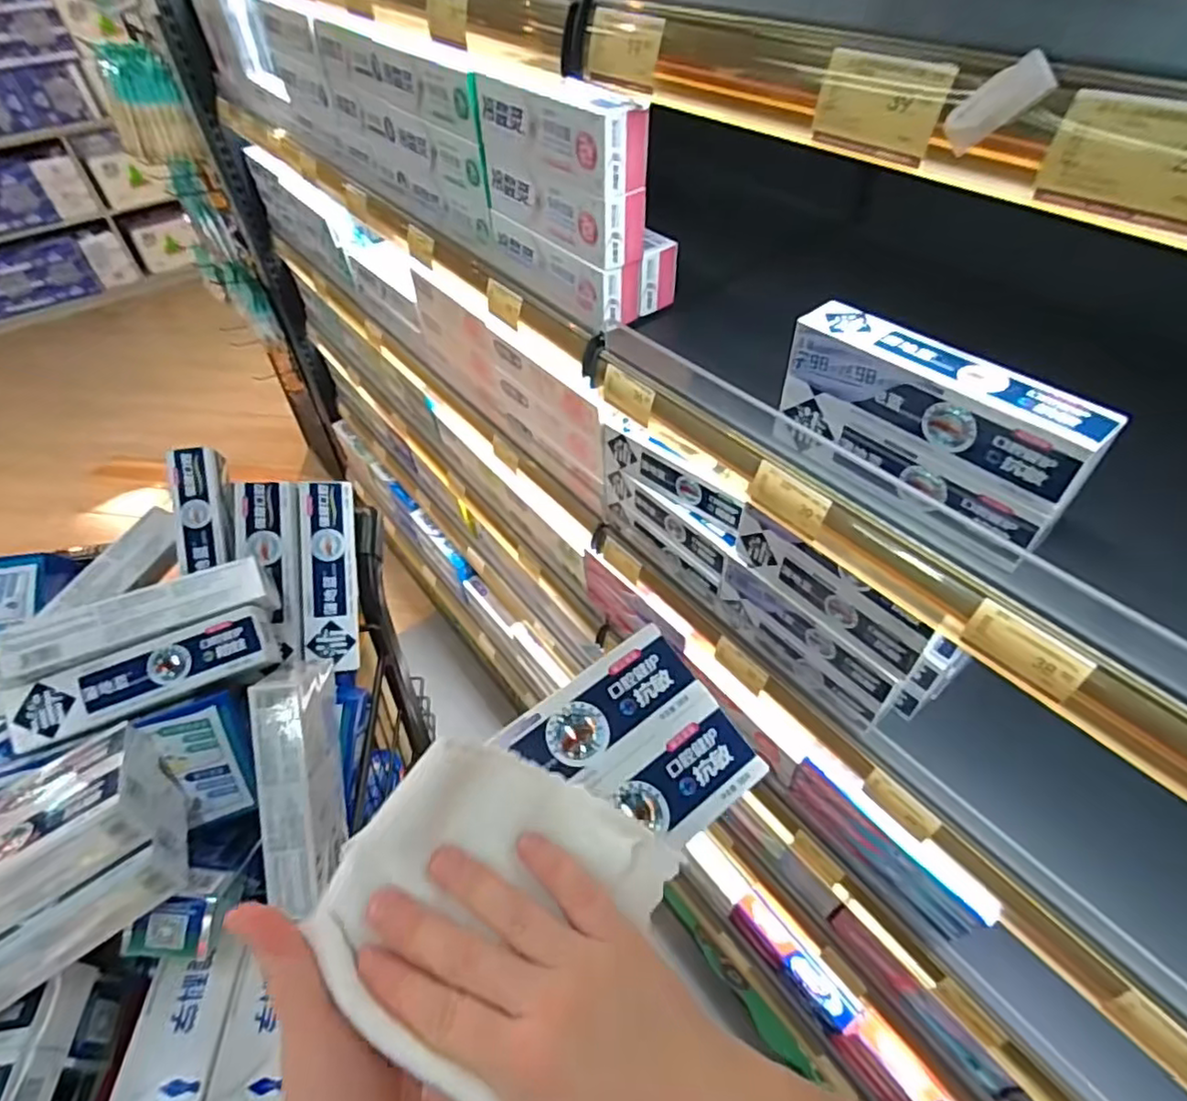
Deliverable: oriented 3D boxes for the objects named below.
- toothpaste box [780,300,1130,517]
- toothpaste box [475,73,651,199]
[{"bbox_3d":[0.212,-0.097,0.398,0.041,0.051,0.192,-34,55,-25],"label":"toothpaste box"},{"bbox_3d":[-0.032,-0.377,0.554,0.045,0.069,0.195,-30,53,-22],"label":"toothpaste box"}]

